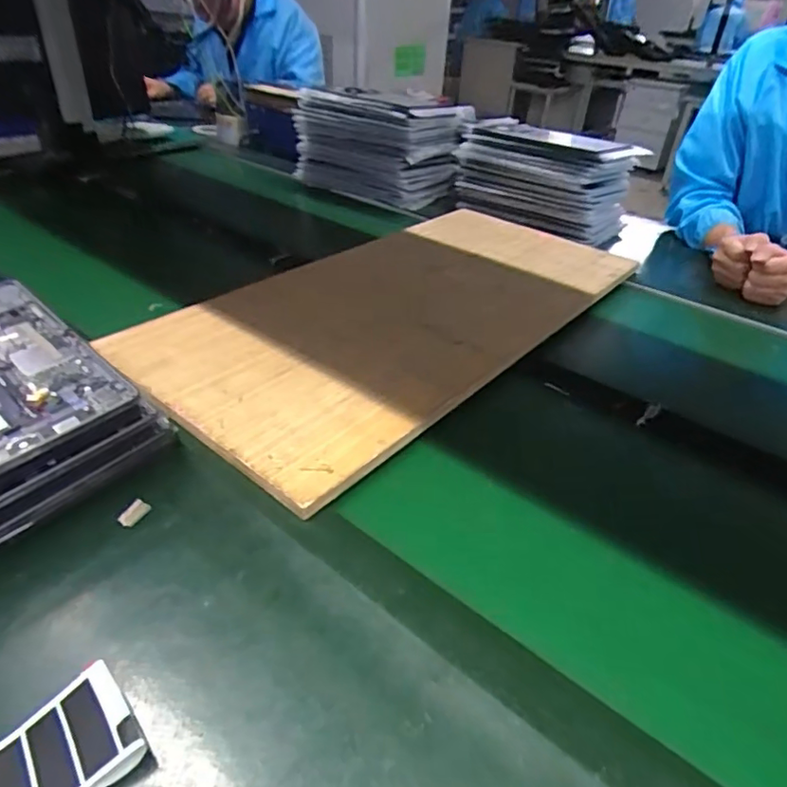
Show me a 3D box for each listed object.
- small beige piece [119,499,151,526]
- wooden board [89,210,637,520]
[{"bbox_3d":[-0.206,0.094,0.443,0.012,0.008,0.023,20,42,21],"label":"small beige piece"},{"bbox_3d":[0.027,-0.130,0.729,0.346,0.019,0.696,30,46,30],"label":"wooden board"}]

